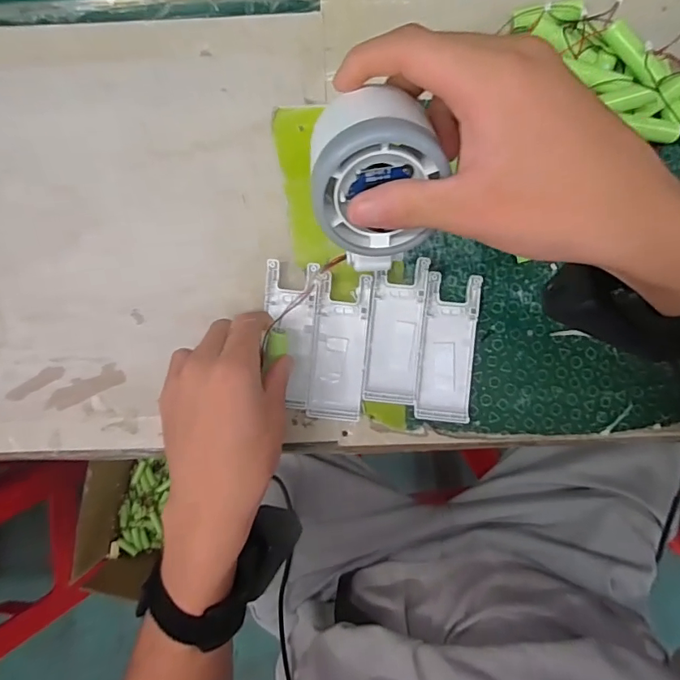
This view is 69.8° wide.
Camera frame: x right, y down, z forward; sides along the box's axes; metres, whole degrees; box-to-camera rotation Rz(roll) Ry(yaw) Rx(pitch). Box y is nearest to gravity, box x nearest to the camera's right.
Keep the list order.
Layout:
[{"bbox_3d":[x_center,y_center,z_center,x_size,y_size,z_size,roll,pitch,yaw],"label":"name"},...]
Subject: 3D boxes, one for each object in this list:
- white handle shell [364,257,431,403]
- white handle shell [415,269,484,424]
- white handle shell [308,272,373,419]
[{"bbox_3d":[0.041,-0.006,0.355,0.039,0.008,0.100,5,92,3],"label":"white handle shell"},{"bbox_3d":[0.079,0.006,0.353,0.038,0.009,0.104,5,92,3],"label":"white handle shell"},{"bbox_3d":[-0.001,0.006,0.356,0.039,0.009,0.103,5,92,3],"label":"white handle shell"}]

